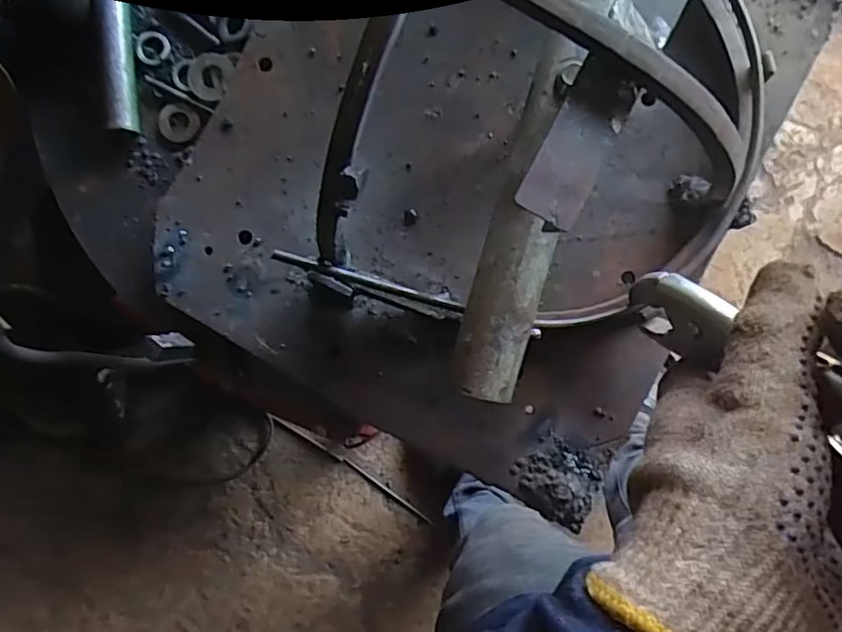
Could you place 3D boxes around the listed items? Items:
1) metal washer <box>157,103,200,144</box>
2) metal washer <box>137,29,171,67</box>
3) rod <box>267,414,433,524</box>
[{"bbox_3d":[-0.143,-0.113,0.355,0.023,0.004,0.024,0,88,-3],"label":"metal washer"},{"bbox_3d":[-0.157,-0.158,0.355,0.018,0.004,0.020,-20,89,-3],"label":"metal washer"},{"bbox_3d":[-0.132,0.288,1.163,0.368,0.009,0.017,34,87,-1],"label":"rod"}]

